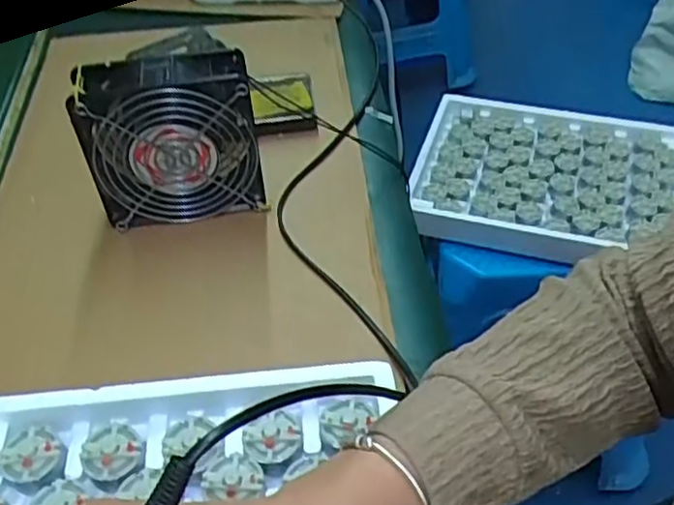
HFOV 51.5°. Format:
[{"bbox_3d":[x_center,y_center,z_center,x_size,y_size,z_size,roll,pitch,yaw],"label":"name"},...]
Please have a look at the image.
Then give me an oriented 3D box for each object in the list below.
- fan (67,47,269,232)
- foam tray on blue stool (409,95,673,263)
[{"bbox_3d":[-0.118,-0.077,0.508,0.116,0.122,0.044,-10,48,-7],"label":"fan"},{"bbox_3d":[0.275,-0.099,0.892,0.342,0.045,0.241,11,49,12],"label":"foam tray on blue stool"}]

